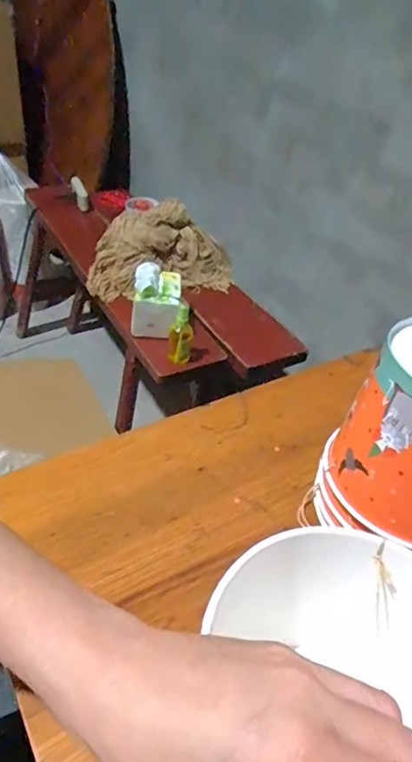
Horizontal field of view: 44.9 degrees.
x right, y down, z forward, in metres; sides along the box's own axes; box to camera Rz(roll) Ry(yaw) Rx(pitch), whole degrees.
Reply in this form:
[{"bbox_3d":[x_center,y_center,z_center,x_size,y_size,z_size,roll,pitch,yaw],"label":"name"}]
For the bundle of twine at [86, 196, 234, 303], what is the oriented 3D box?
[{"bbox_3d":[-0.108,-0.314,1.200,0.353,0.219,0.063,-7,12,-23],"label":"bundle of twine"}]

